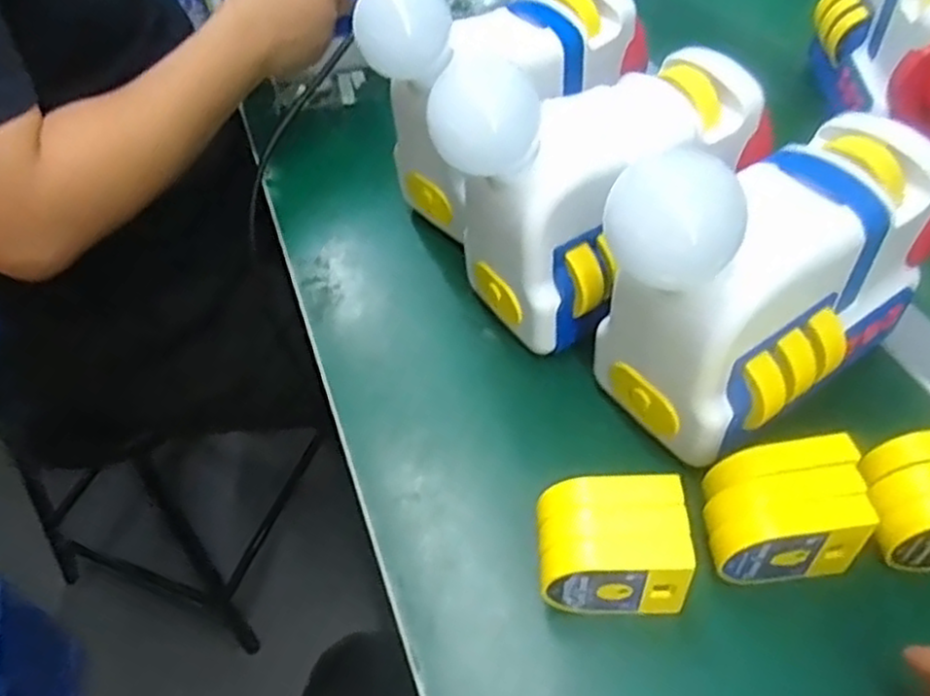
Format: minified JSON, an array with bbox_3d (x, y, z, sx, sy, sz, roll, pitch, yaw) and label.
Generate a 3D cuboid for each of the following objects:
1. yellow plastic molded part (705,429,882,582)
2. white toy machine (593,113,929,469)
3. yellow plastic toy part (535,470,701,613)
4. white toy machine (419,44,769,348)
[{"bbox_3d":[0.167,0.087,0.389,0.082,0.052,0.056,-8,51,-2],"label":"yellow plastic molded part"},{"bbox_3d":[0.171,-0.049,0.400,0.195,0.163,0.101,-31,55,-19],"label":"white toy machine"},{"bbox_3d":[0.075,0.101,0.378,0.071,0.048,0.055,-1,51,4],"label":"yellow plastic toy part"},{"bbox_3d":[0.088,-0.107,0.457,0.204,0.166,0.098,-31,55,-19],"label":"white toy machine"}]

